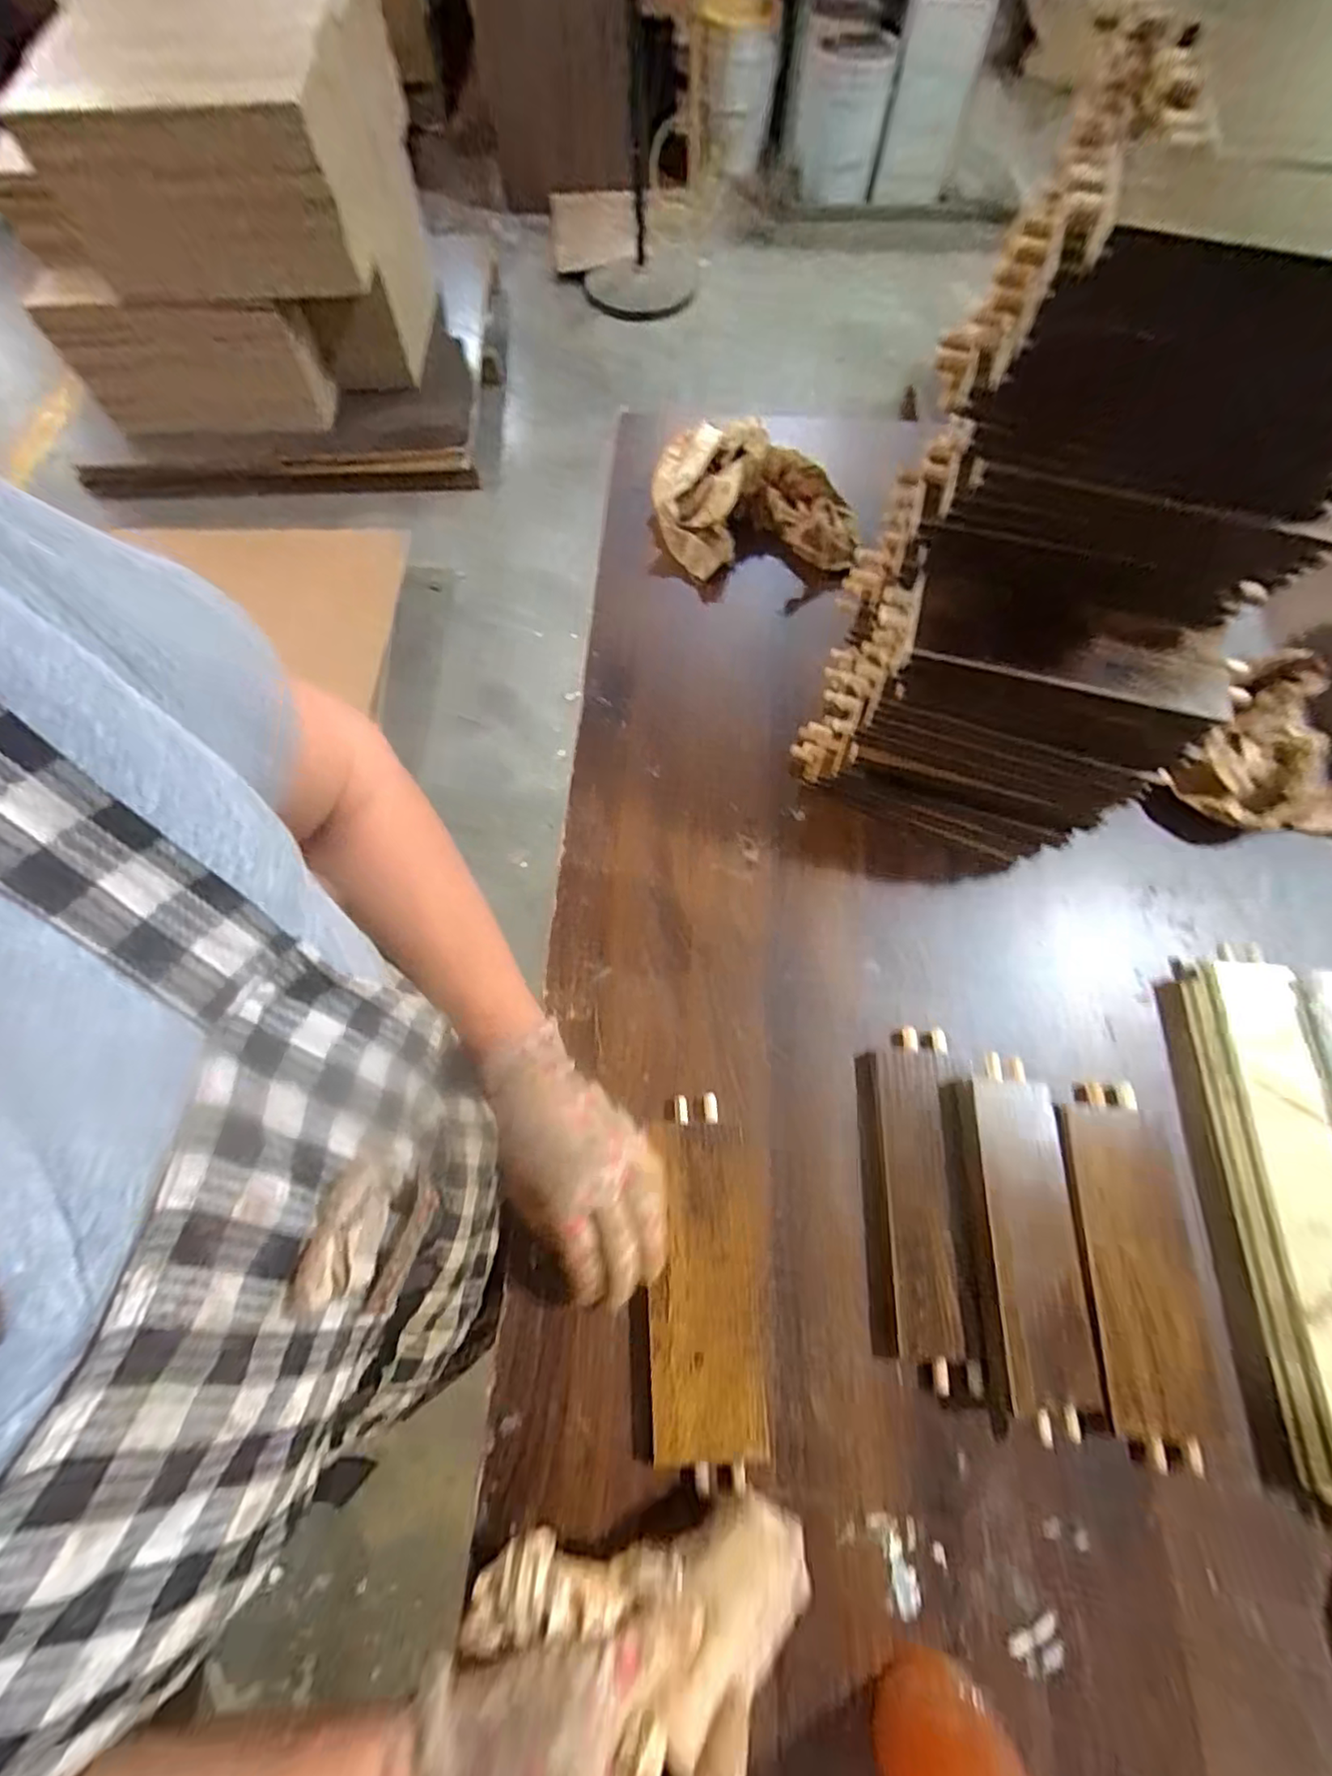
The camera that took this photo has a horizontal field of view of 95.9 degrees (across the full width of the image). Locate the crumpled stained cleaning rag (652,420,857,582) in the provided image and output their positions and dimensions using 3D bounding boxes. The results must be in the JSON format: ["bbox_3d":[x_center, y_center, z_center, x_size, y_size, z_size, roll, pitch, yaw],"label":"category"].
[{"bbox_3d":[0.088,-0.383,0.596,0.198,0.048,0.159,3,86,5],"label":"crumpled stained cleaning rag"}]

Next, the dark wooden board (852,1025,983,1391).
[{"bbox_3d":[0.159,0.196,0.391,0.057,0.014,0.198,4,69,2],"label":"dark wooden board"}]

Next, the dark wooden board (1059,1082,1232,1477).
[{"bbox_3d":[0.292,0.231,0.376,0.067,0.016,0.197,5,69,2],"label":"dark wooden board"}]

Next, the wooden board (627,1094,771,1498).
[{"bbox_3d":[0.023,0.239,0.374,0.078,0.020,0.193,3,68,2],"label":"wooden board"}]

